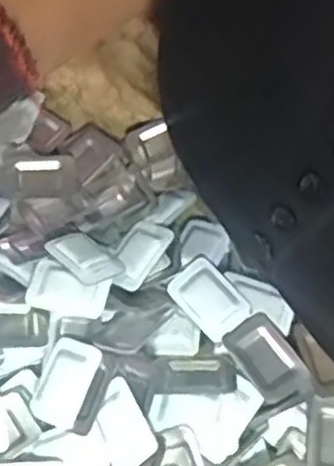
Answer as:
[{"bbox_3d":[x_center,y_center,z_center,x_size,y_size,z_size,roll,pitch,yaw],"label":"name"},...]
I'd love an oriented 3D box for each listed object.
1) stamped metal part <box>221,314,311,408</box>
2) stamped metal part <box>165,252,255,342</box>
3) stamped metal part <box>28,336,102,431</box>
[{"bbox_3d":[0.048,0.061,0.350,0.025,0.006,0.042,-29,67,-14],"label":"stamped metal part"},{"bbox_3d":[0.021,0.032,0.365,0.028,0.006,0.040,-35,68,-16],"label":"stamped metal part"},{"bbox_3d":[-0.049,0.071,0.347,0.026,0.011,0.040,20,65,10],"label":"stamped metal part"}]

